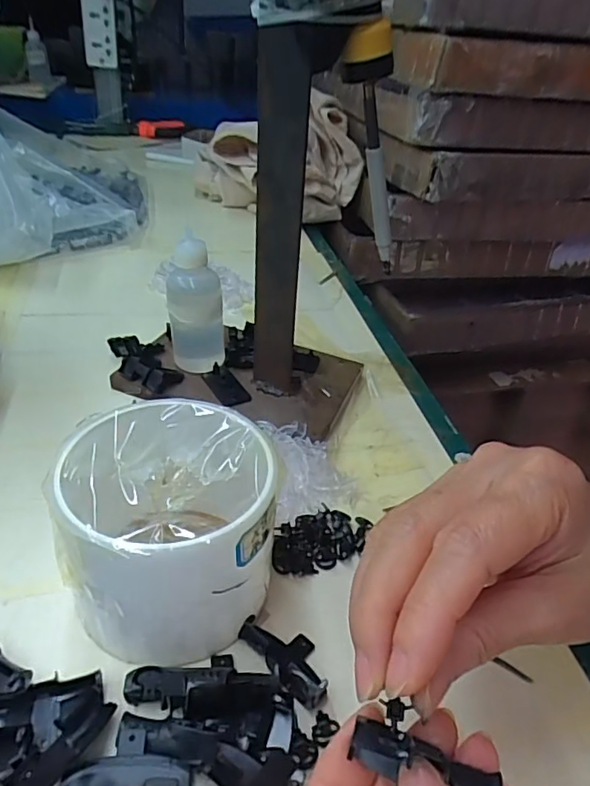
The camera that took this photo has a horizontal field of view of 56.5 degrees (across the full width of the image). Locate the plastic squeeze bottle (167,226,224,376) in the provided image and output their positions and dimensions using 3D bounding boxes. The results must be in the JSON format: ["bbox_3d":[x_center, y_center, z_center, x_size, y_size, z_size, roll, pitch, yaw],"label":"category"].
[{"bbox_3d":[-0.065,-0.056,0.362,0.034,0.090,0.027,4,35,-3],"label":"plastic squeeze bottle"}]

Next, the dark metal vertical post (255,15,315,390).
[{"bbox_3d":[-0.010,-0.083,0.309,0.030,0.202,0.010,20,37,19],"label":"dark metal vertical post"}]

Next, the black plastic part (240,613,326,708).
[{"bbox_3d":[-0.002,0.107,0.226,0.041,0.009,0.022,32,42,32],"label":"black plastic part"}]

